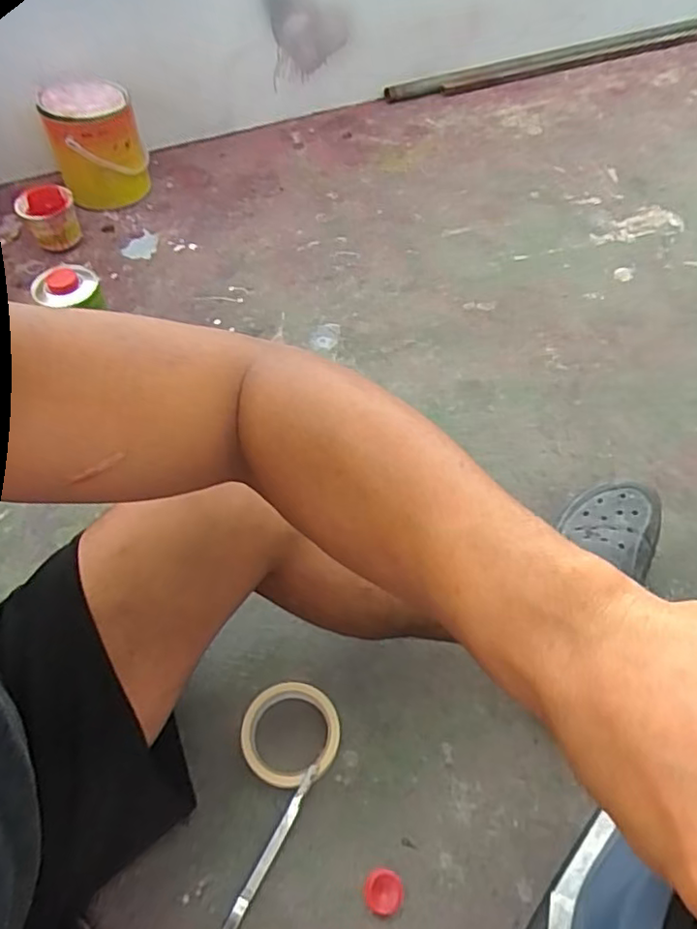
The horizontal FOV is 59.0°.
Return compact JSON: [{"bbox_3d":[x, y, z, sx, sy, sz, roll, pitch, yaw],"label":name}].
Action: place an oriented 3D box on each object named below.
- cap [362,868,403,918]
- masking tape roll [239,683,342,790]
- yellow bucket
[{"bbox_3d":[0.032,0.394,0.567,0.035,0.012,0.035,1,55,-1],"label":"cap"},{"bbox_3d":[-0.061,0.279,0.637,0.099,0.026,0.098,1,55,-1],"label":"masking tape roll"},{"bbox_3d":[-0.472,-0.601,1.160,0.159,0.167,0.139,-16,57,-13],"label":"yellow bucket"}]

